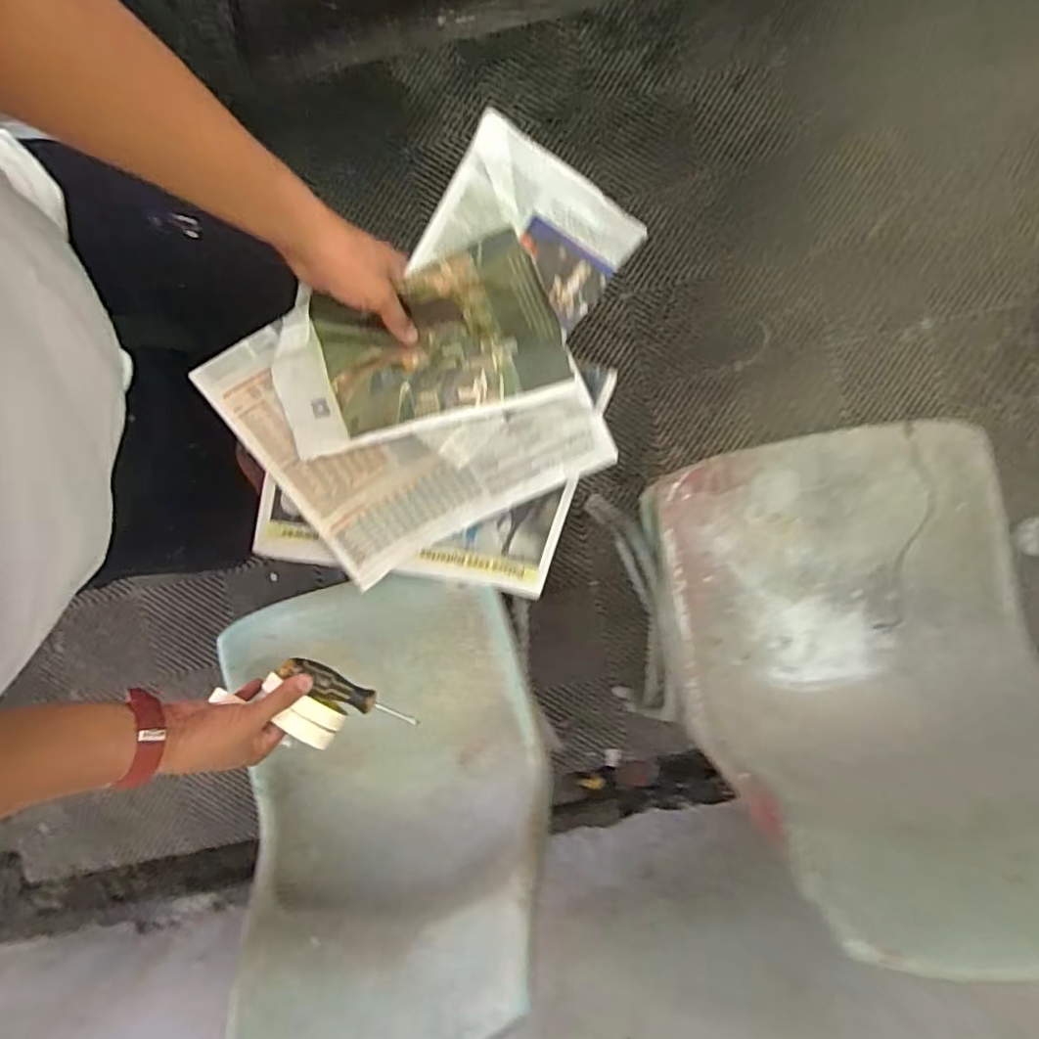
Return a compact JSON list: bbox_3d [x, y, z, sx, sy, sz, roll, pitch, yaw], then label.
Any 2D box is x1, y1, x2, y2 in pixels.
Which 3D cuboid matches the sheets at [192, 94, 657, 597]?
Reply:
[{"bbox_3d":[-0.083,-0.119,0.597,0.361,0.432,0.059,14,30,-16],"label":"sheets"}]

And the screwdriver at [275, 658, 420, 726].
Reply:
[{"bbox_3d":[-0.174,0.182,0.647,0.151,0.020,0.028,30,75,-15],"label":"screwdriver"}]

